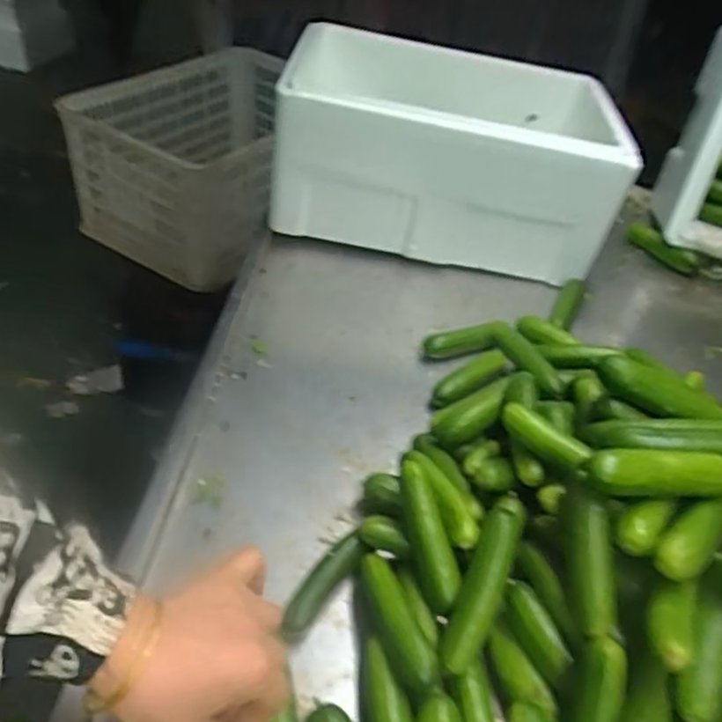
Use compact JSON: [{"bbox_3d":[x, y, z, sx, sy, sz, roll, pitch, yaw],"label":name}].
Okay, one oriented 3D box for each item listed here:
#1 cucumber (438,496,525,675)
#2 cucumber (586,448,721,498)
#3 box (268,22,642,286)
[{"bbox_3d":[0.096,0.168,0.500,0.028,0.032,0.142,21,58,16],"label":"cucumber"},{"bbox_3d":[0.220,0.079,0.473,0.116,0.028,0.028,0,43,-10],"label":"cucumber"},{"bbox_3d":[0.128,-0.323,0.963,0.461,0.177,0.347,11,42,2],"label":"box"}]

